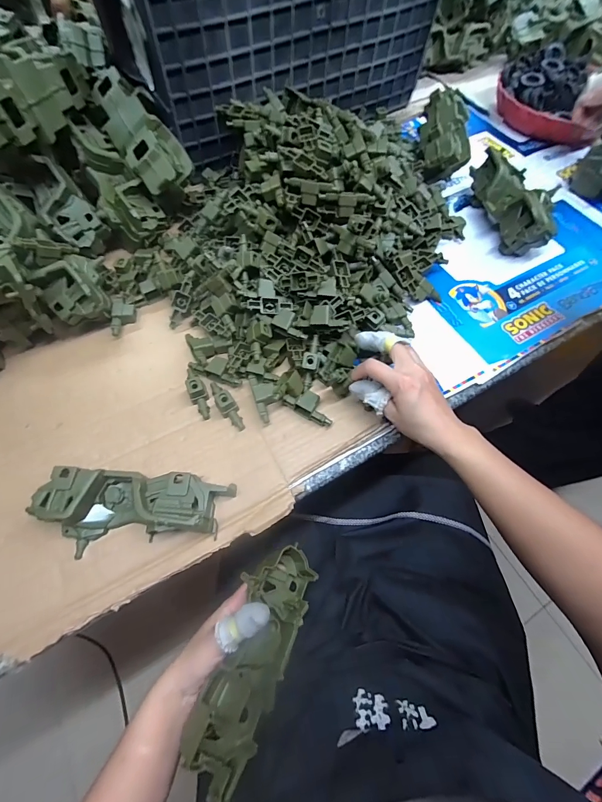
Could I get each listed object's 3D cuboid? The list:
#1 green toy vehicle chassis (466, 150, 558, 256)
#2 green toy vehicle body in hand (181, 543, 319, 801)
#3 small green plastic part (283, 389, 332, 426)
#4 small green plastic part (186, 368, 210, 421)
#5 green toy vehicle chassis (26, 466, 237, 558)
[{"bbox_3d":[0.309,-0.300,0.513,0.070,0.072,0.181,-1,64,-2],"label":"green toy vehicle chassis"},{"bbox_3d":[-0.043,0.228,0.318,0.073,0.031,0.182,39,48,-11],"label":"green toy vehicle body in hand"},{"bbox_3d":[0.011,0.005,0.385,0.059,0.018,0.026,28,67,11],"label":"small green plastic part"},{"bbox_3d":[-0.119,-0.012,0.389,0.019,0.020,0.065,-19,67,-11],"label":"small green plastic part"},{"bbox_3d":[-0.161,0.104,0.325,0.183,0.038,0.073,3,64,0],"label":"green toy vehicle chassis"}]

